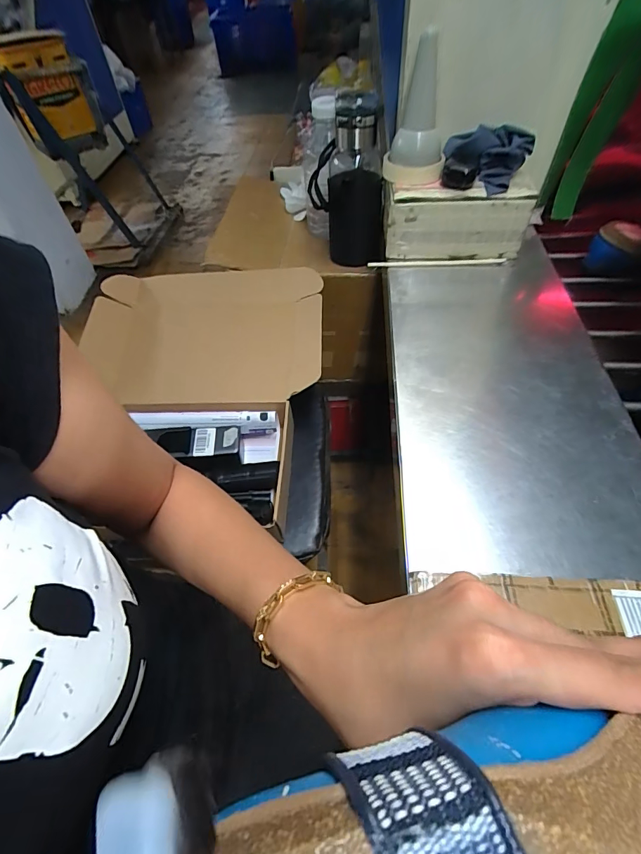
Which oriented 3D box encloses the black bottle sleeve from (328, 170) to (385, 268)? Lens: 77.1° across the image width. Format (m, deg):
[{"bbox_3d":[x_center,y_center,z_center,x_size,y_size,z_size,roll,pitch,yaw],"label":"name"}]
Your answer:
[{"bbox_3d":[0.060,-0.364,0.708,0.090,0.135,0.080,-2,53,1],"label":"black bottle sleeve"}]

